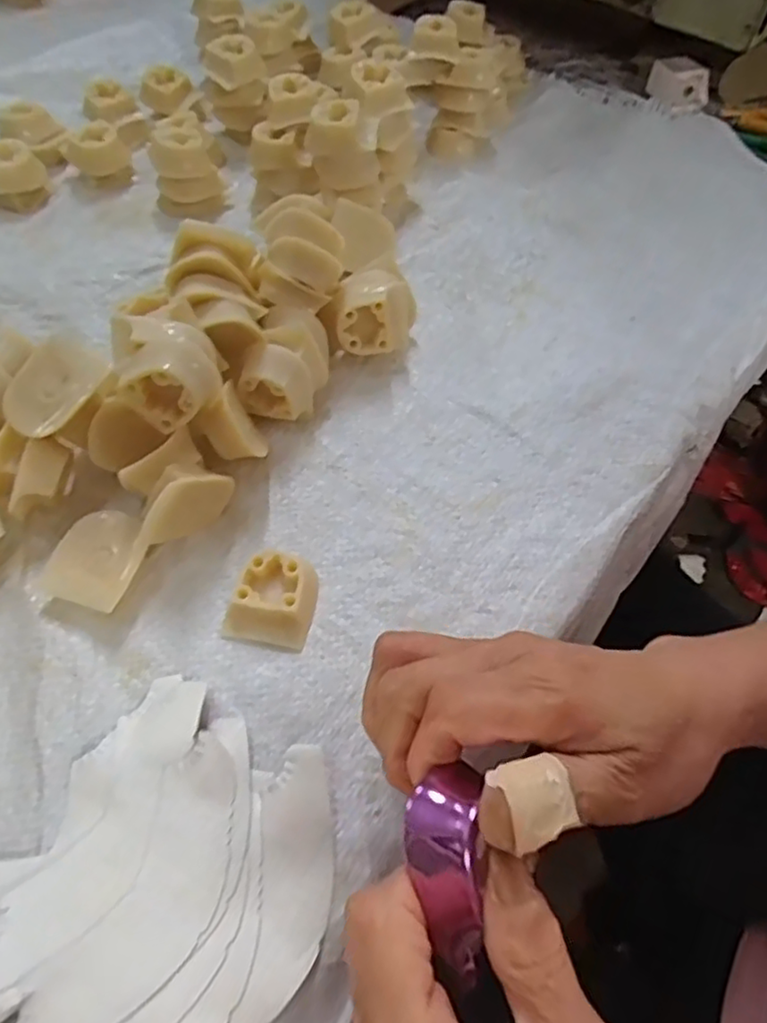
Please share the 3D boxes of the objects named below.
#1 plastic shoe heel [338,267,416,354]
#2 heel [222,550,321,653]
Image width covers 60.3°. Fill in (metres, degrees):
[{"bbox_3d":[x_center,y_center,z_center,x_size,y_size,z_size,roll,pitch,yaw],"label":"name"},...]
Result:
[{"bbox_3d":[-0.005,-0.111,0.384,0.046,0.043,0.045,1,57,-2],"label":"plastic shoe heel"},{"bbox_3d":[-0.049,0.037,0.303,0.038,0.017,0.047,11,57,5],"label":"heel"}]

